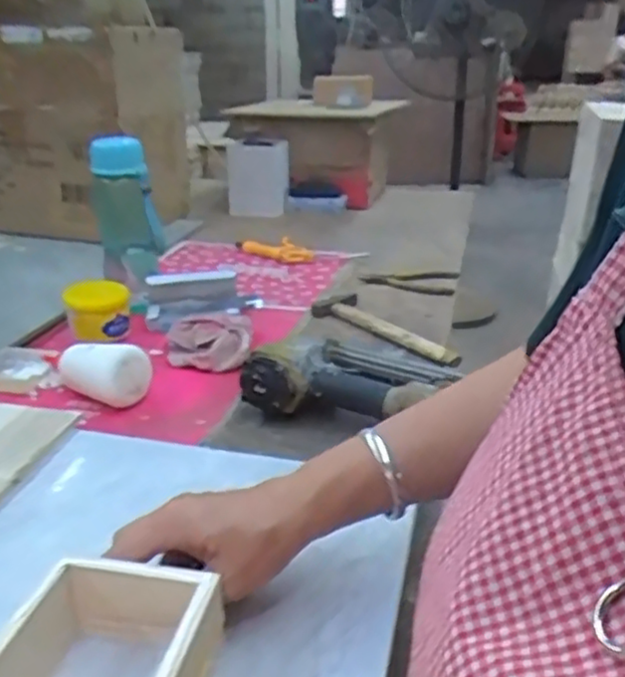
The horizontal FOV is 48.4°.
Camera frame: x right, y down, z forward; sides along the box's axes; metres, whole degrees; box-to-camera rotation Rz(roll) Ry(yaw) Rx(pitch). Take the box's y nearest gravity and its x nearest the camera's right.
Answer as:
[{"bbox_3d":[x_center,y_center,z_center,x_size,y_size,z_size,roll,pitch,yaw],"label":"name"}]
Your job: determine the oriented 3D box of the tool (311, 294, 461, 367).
[{"bbox_3d":[0.085,-0.010,0.890,0.069,0.019,0.248,-12,26,-25],"label":"tool"}]

